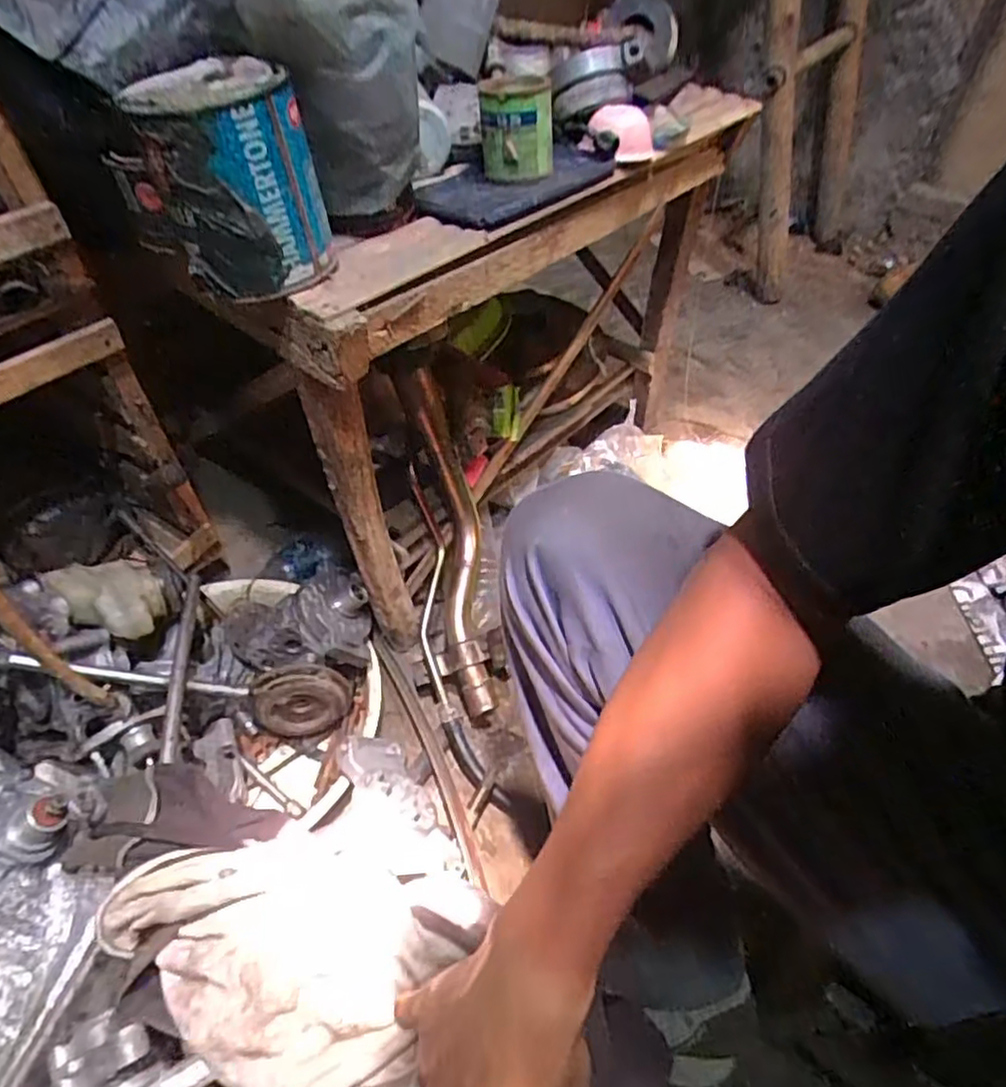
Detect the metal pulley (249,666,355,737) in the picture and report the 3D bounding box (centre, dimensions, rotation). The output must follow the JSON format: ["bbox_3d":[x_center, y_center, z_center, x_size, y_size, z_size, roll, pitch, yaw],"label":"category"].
[{"bbox_3d":[-0.235,0.179,0.773,0.107,0.099,0.032,5,24,-18],"label":"metal pulley"}]

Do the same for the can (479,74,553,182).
[{"bbox_3d":[0.014,-0.389,0.617,0.067,0.072,0.081,-1,48,0],"label":"can"}]

